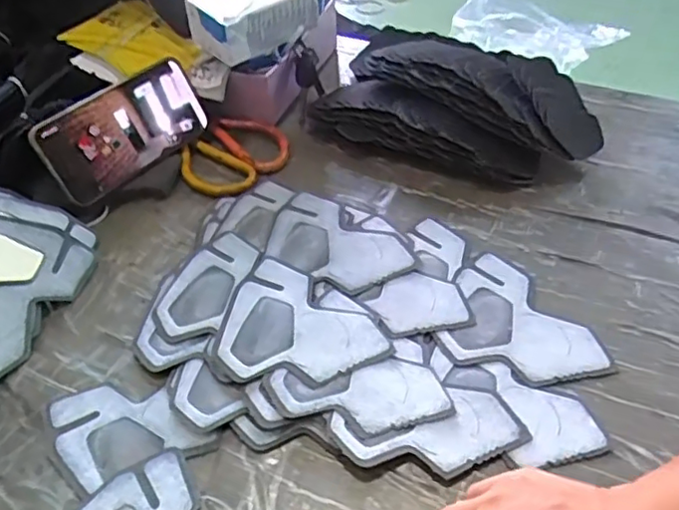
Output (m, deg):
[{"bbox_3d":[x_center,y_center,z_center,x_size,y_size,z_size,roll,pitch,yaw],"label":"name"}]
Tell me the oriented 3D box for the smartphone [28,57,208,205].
[{"bbox_3d":[-0.189,-0.111,0.554,0.150,0.076,0.005,-41,32,-29],"label":"smartphone"}]

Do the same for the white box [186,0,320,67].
[{"bbox_3d":[-0.077,-0.223,0.576,0.111,0.050,0.065,-33,54,-27],"label":"white box"}]

